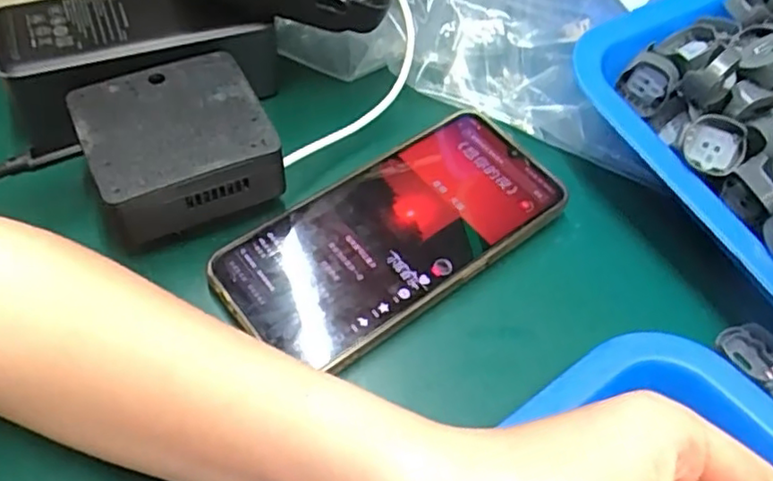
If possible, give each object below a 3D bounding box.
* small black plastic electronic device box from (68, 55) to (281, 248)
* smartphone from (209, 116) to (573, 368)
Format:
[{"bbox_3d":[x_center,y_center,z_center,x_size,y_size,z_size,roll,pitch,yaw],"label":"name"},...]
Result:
[{"bbox_3d":[-0.095,-0.043,0.303,0.077,0.037,0.071,-22,59,-19],"label":"small black plastic electronic device box"},{"bbox_3d":[0.005,-0.003,0.311,0.164,0.015,0.075,-33,64,-23],"label":"smartphone"}]

